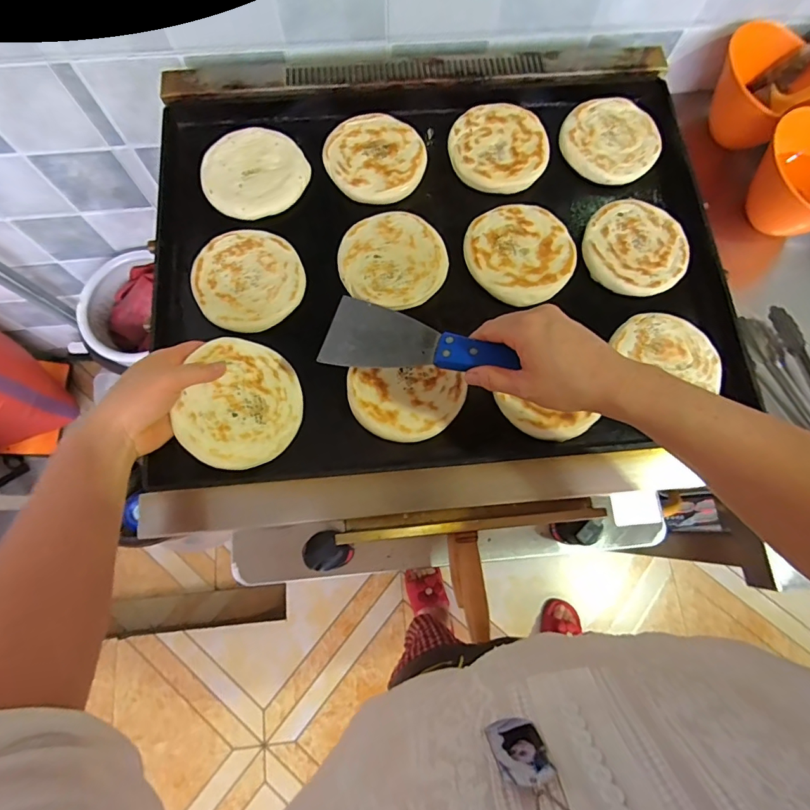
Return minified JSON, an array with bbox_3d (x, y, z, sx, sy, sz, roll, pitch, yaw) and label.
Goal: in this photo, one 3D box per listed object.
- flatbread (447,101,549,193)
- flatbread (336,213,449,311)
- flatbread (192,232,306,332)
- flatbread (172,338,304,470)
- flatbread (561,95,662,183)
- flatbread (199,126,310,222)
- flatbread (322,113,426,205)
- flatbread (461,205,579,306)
[{"bbox_3d":[0.119,-0.330,0.578,0.121,0.019,0.121,0,75,-2],"label":"flatbread"},{"bbox_3d":[-0.015,-0.170,0.537,0.122,0.018,0.120,0,75,-2],"label":"flatbread"},{"bbox_3d":[-0.183,-0.148,0.529,0.121,0.009,0.127,0,75,-2],"label":"flatbread"},{"bbox_3d":[-0.161,0.002,0.461,0.115,0.005,0.123,-3,95,-33],"label":"flatbread"},{"bbox_3d":[0.267,-0.344,0.588,0.121,0.014,0.118,0,75,-2],"label":"flatbread"},{"bbox_3d":[-0.190,-0.295,0.568,0.128,0.010,0.122,0,75,-2],"label":"flatbread"},{"bbox_3d":[-0.036,-0.314,0.571,0.124,0.010,0.121,0,75,-2],"label":"flatbread"},{"bbox_3d":[0.138,-0.184,0.541,0.121,0.013,0.126,0,75,-2],"label":"flatbread"}]

